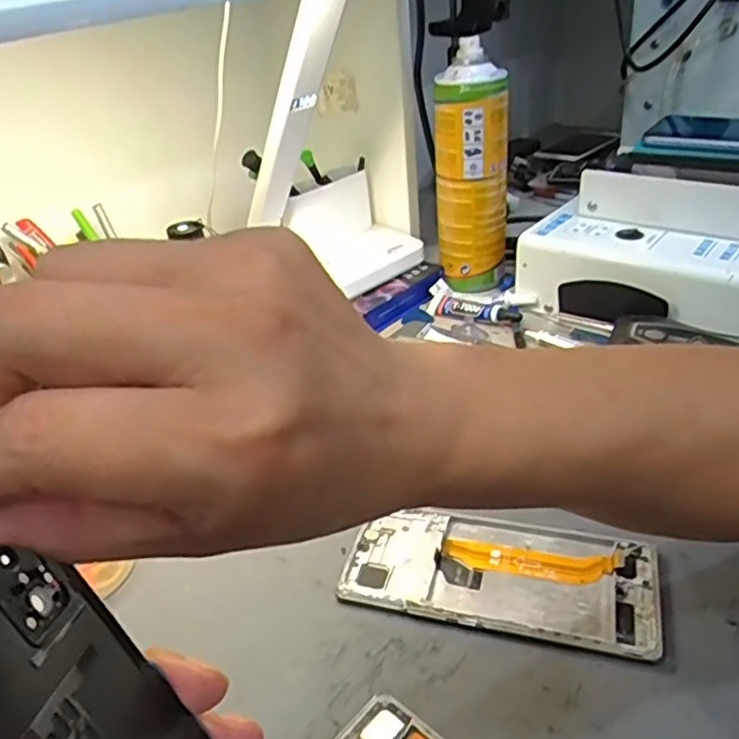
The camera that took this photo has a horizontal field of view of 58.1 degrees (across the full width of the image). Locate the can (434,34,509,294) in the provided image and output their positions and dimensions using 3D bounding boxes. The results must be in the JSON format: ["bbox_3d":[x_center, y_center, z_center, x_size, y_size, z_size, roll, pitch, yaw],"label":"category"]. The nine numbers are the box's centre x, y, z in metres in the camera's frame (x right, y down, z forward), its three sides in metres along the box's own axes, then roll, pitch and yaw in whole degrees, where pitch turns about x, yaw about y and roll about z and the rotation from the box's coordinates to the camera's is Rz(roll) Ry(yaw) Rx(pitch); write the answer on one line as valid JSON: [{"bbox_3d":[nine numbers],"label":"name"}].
[{"bbox_3d":[0.095,-0.181,0.617,0.065,0.209,0.055,-2,31,6],"label":"can"}]

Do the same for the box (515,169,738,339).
[{"bbox_3d":[0.253,-0.085,0.530,0.273,0.091,0.115,16,38,31],"label":"box"}]

